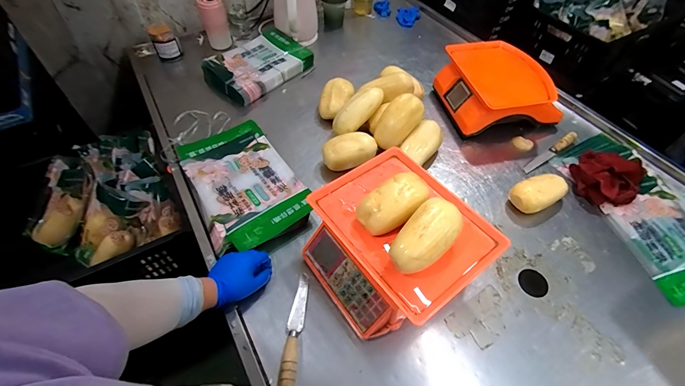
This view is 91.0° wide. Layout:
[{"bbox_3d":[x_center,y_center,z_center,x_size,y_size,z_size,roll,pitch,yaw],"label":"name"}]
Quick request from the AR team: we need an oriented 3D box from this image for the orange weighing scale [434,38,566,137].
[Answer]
[{"bbox_3d":[0.427,-0.297,0.964,0.267,0.134,0.280,-9,53,-8],"label":"orange weighing scale"}]

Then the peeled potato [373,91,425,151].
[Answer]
[{"bbox_3d":[0.142,-0.181,0.856,0.084,0.140,0.069,34,18,4],"label":"peeled potato"}]

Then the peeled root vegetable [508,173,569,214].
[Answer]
[{"bbox_3d":[0.449,0.003,0.781,0.135,0.067,0.077,-16,55,-13],"label":"peeled root vegetable"}]

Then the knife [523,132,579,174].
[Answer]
[{"bbox_3d":[0.551,-0.110,0.885,0.192,0.027,0.027,-29,59,-23],"label":"knife"}]

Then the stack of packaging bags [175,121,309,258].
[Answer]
[{"bbox_3d":[-0.231,-0.017,0.778,0.217,0.050,0.329,-28,59,-22],"label":"stack of packaging bags"}]

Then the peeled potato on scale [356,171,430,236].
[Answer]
[{"bbox_3d":[0.092,0.019,0.594,0.126,0.058,0.071,-29,59,-21],"label":"peeled potato on scale"}]

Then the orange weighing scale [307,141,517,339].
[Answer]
[{"bbox_3d":[0.092,0.098,0.649,0.281,0.135,0.293,-31,59,-24],"label":"orange weighing scale"}]

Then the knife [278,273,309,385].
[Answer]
[{"bbox_3d":[-0.085,0.242,0.599,0.028,0.023,0.209,5,52,1],"label":"knife"}]

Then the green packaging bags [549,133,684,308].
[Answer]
[{"bbox_3d":[0.718,0.028,0.793,0.256,0.016,0.436,-11,54,-11],"label":"green packaging bags"}]

